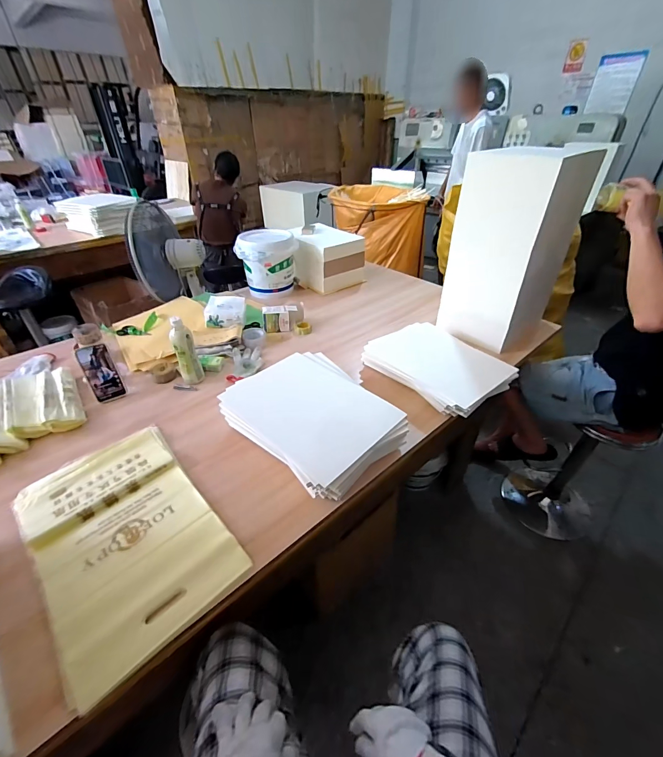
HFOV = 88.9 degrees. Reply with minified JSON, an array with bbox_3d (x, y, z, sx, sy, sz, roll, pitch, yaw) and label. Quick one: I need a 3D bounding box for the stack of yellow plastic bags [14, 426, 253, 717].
[{"bbox_3d":[-0.422,0.300,0.690,0.300,0.040,0.491,-30,46,-33],"label":"stack of yellow plastic bags"}]

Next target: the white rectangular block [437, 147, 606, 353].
[{"bbox_3d":[0.606,-0.434,1.147,0.341,0.542,0.282,-27,45,-30],"label":"white rectangular block"}]

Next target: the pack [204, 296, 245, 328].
[{"bbox_3d":[-0.406,-0.255,1.294,0.144,0.090,0.087,2,38,4],"label":"pack"}]

